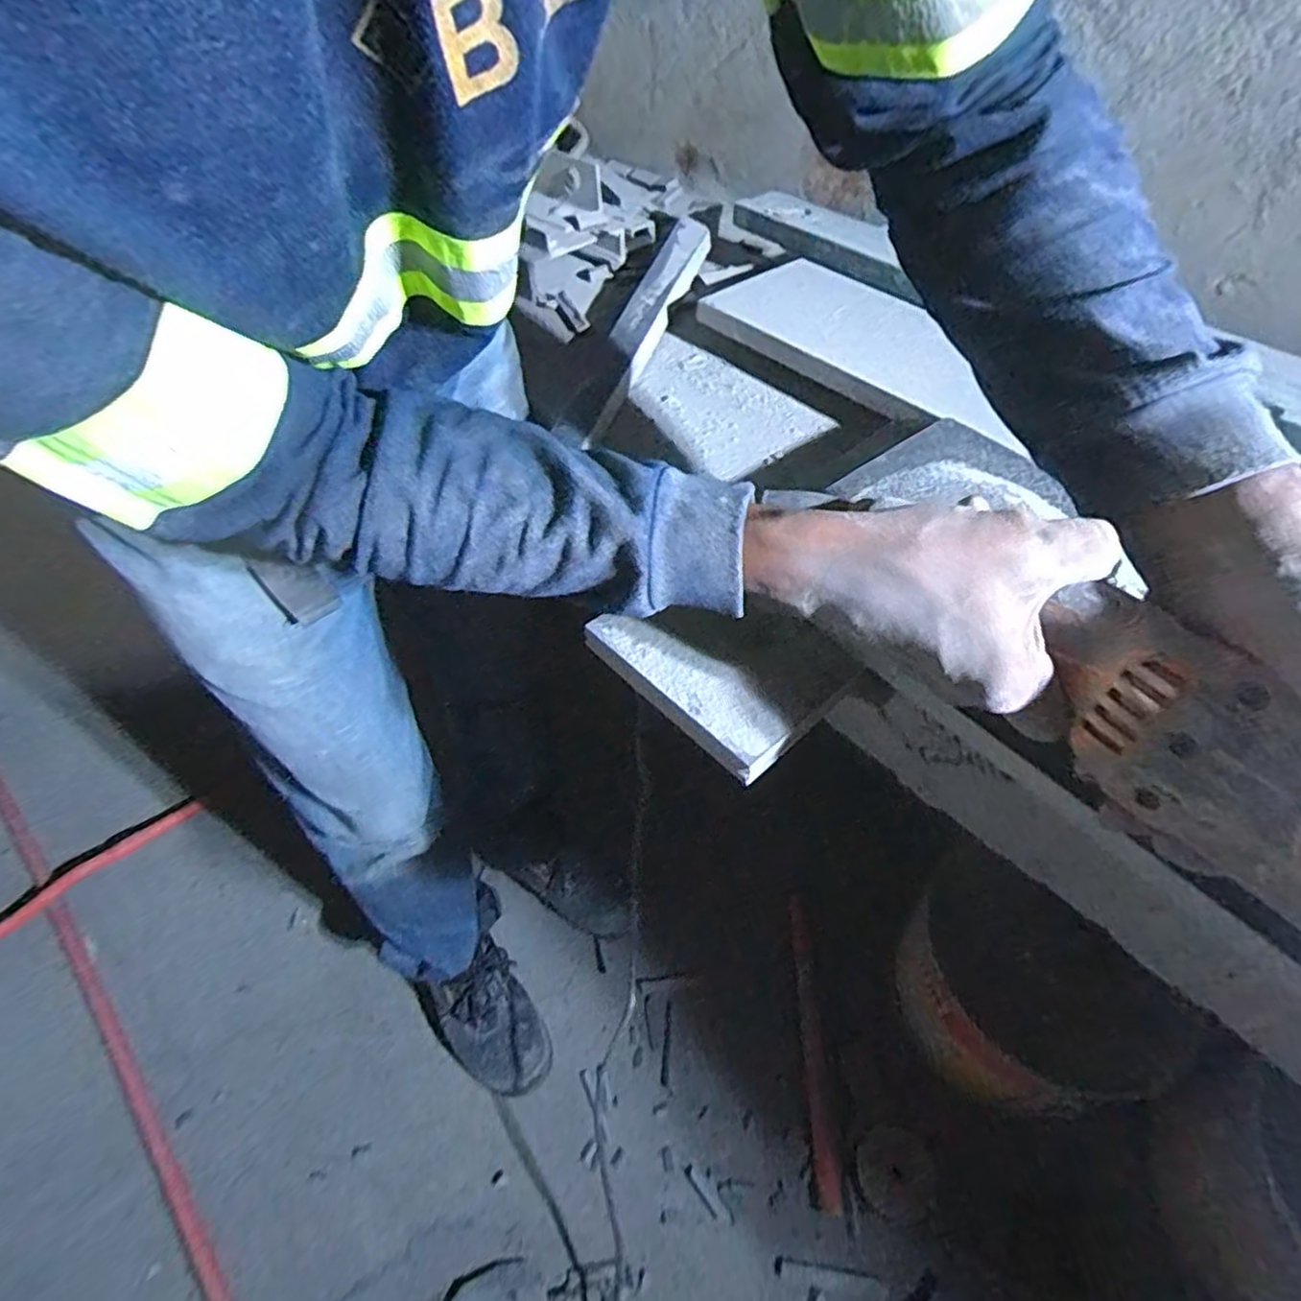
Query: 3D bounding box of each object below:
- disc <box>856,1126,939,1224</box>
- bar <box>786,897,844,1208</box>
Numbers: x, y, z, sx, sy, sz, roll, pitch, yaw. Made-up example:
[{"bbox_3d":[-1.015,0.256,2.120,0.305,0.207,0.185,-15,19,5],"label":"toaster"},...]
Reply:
[{"bbox_3d":[0.298,0.635,0.829,0.087,0.004,0.091,-10,49,11],"label":"disc"},{"bbox_3d":[0.221,0.529,0.929,0.029,0.018,0.364,3,50,-2],"label":"bar"}]

